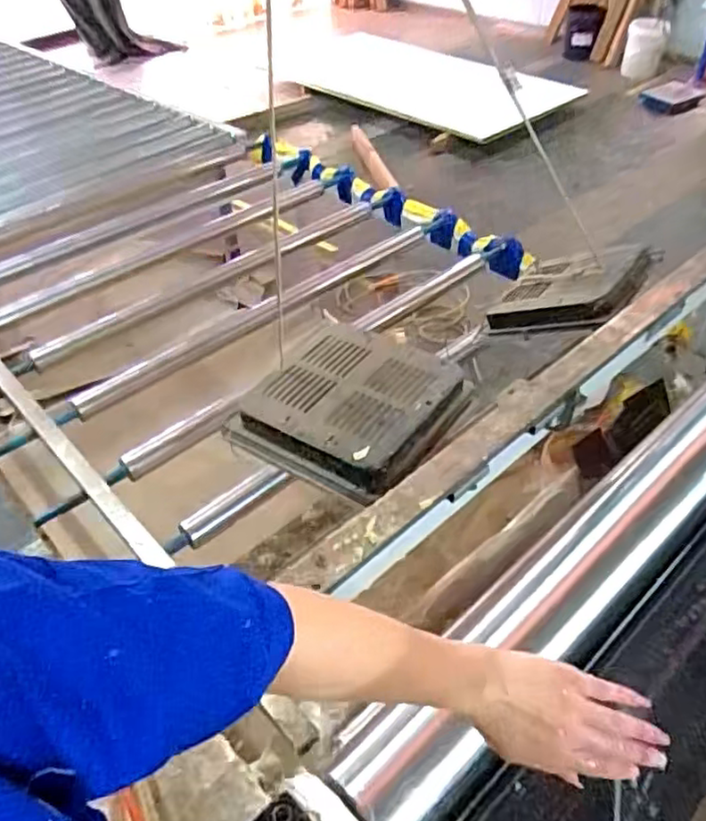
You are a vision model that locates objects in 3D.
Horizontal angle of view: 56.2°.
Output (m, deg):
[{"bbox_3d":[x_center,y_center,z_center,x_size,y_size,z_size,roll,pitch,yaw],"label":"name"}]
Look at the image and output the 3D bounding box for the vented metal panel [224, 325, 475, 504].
[{"bbox_3d":[-0.002,-0.010,1.024,0.288,0.060,0.276,24,50,26],"label":"vented metal panel"}]

